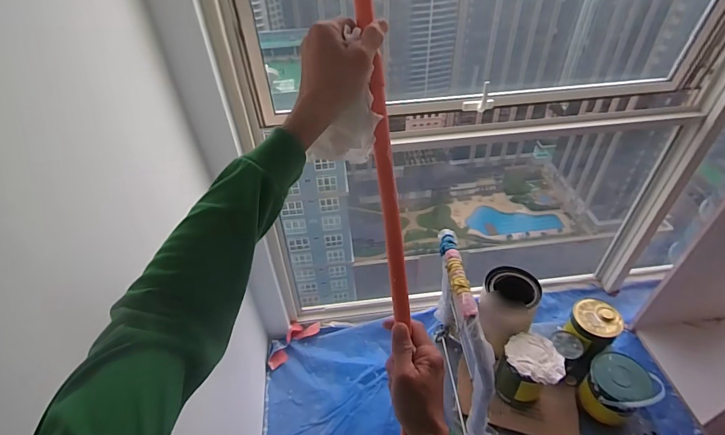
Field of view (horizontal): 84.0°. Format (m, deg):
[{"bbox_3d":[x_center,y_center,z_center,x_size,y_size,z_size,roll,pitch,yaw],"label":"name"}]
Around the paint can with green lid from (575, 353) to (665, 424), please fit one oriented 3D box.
[{"bbox_3d":[0.855,0.598,1.371,0.187,0.225,0.194,-27,47,-22],"label":"paint can with green lid"}]

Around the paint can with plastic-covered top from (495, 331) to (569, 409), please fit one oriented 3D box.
[{"bbox_3d":[0.580,0.535,1.404,0.186,0.215,0.180,-3,43,3],"label":"paint can with plastic-covered top"}]

